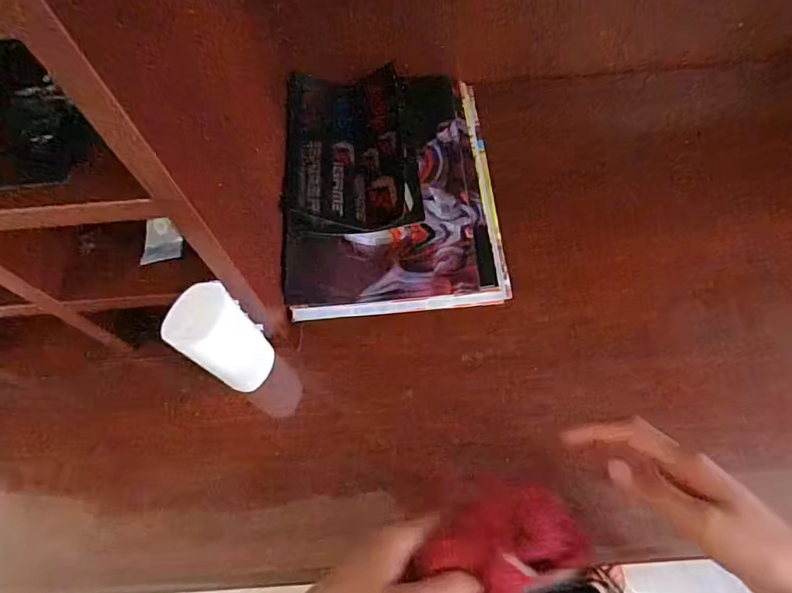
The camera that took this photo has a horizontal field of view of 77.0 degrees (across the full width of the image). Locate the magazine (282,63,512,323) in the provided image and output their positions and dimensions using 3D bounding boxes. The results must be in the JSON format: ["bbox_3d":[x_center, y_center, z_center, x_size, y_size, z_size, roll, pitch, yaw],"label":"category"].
[{"bbox_3d":[-0.005,-0.119,0.528,0.214,0.031,0.279,-5,66,0],"label":"magazine"}]

